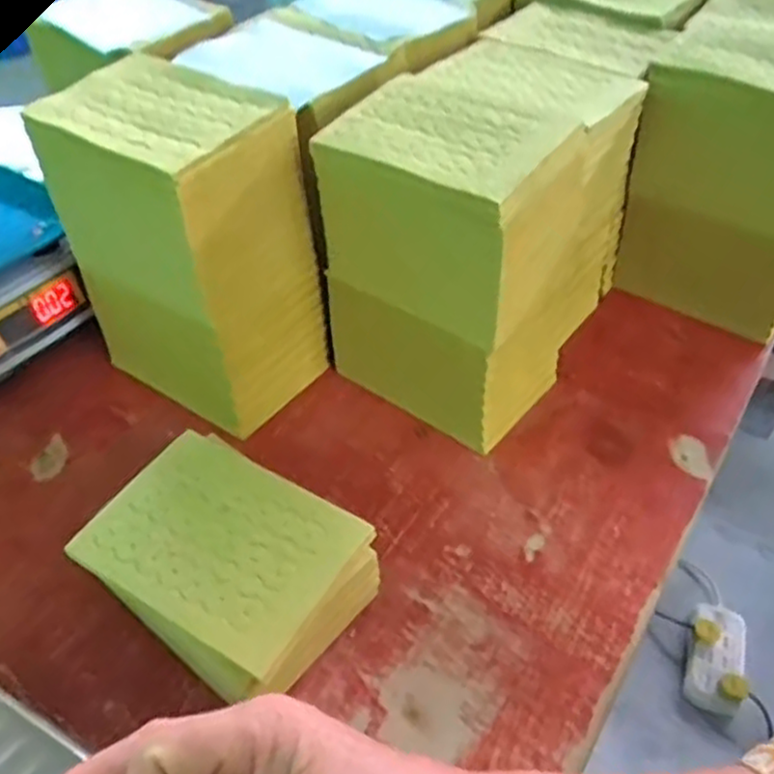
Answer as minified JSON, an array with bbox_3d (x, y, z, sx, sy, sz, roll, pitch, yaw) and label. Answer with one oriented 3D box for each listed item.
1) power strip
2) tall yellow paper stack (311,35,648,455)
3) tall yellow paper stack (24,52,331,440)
[{"bbox_3d":[0.621,0.502,1.387,0.096,0.029,0.199,16,46,14],"label":"power strip"},{"bbox_3d":[0.087,-0.133,0.627,0.172,0.234,0.251,27,50,23],"label":"tall yellow paper stack"},{"bbox_3d":[-0.154,-0.108,0.593,0.179,0.231,0.119,27,50,23],"label":"tall yellow paper stack"}]

